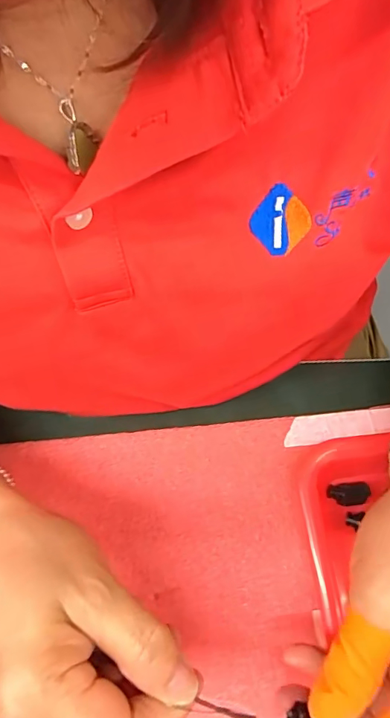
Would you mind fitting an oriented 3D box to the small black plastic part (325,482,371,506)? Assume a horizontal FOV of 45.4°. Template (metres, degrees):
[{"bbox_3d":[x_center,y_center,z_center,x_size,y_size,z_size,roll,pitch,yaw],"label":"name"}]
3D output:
[{"bbox_3d":[0.093,0.082,0.282,0.025,0.010,0.013,-5,67,-1],"label":"small black plastic part"}]

